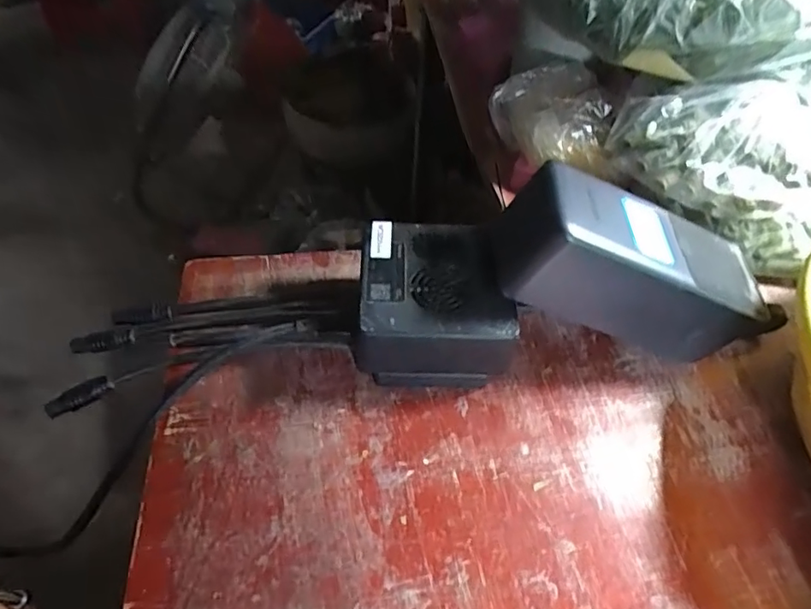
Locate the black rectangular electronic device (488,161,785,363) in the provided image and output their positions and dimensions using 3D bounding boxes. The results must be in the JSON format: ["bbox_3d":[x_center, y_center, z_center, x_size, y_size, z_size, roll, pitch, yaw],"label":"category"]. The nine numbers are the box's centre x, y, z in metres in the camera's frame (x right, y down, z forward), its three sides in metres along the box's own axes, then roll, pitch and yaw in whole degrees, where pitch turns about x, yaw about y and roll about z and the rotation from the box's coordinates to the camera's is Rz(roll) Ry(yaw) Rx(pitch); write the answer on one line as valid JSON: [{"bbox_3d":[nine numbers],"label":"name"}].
[{"bbox_3d":[0.111,-0.017,0.267,0.133,0.058,0.057,20,52,-11],"label":"black rectangular electronic device"}]

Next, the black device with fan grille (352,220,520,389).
[{"bbox_3d":[0.017,0.002,0.284,0.080,0.056,0.074,5,52,2],"label":"black device with fan grille"}]

